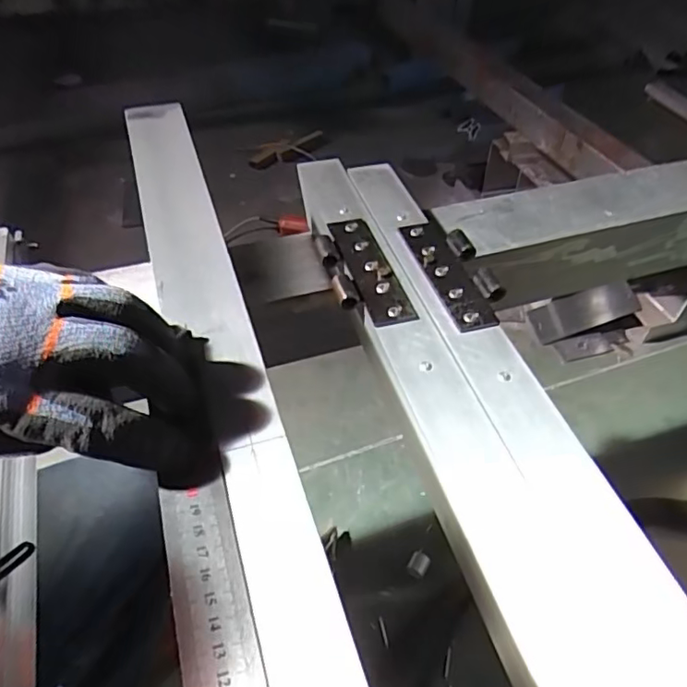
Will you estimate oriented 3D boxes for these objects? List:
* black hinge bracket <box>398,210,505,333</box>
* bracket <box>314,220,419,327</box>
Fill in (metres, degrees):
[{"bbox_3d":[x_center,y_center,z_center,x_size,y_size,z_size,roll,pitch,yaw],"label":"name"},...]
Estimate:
[{"bbox_3d":[0.100,-0.074,0.529,0.055,0.014,0.159,-11,48,-11],"label":"black hinge bracket"},{"bbox_3d":[0.015,-0.068,0.523,0.058,0.013,0.143,-11,48,-12],"label":"bracket"}]

